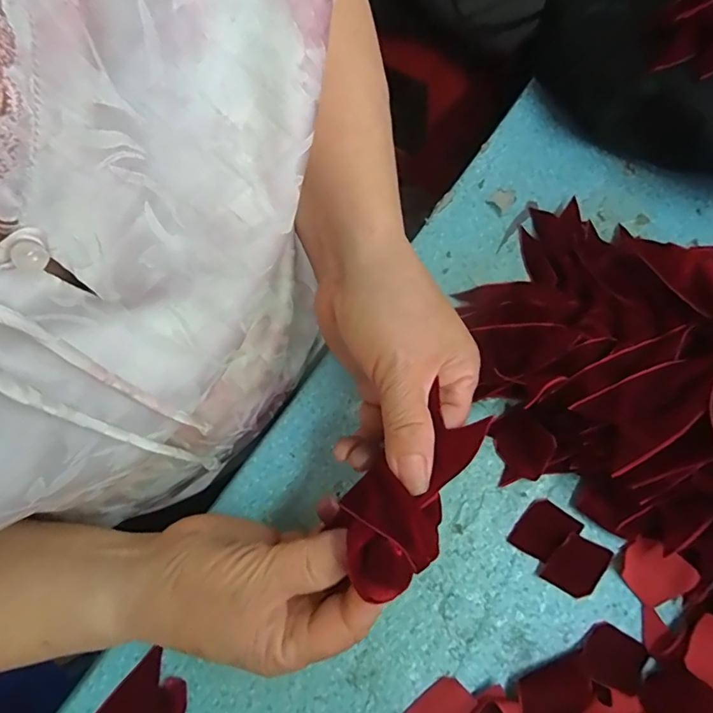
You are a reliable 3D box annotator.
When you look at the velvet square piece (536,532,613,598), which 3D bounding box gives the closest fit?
[{"bbox_3d":[0.131,0.125,0.302,0.030,0.004,0.036,38,75,11],"label":"velvet square piece"}]

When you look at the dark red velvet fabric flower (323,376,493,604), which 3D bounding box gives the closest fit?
[{"bbox_3d":[0.027,0.060,0.232,0.044,0.015,0.096,36,62,13],"label":"dark red velvet fabric flower"}]

